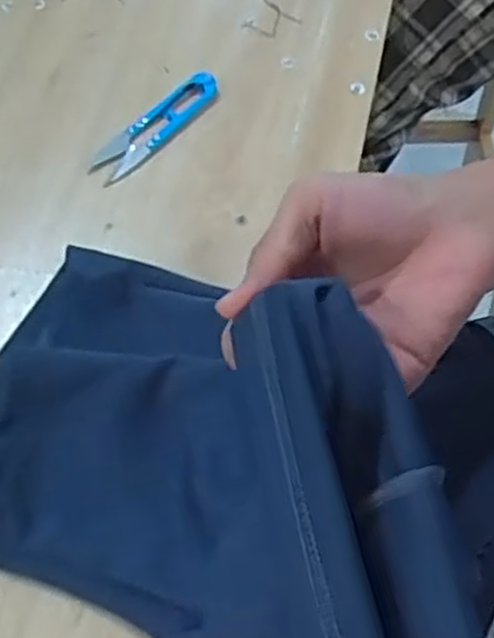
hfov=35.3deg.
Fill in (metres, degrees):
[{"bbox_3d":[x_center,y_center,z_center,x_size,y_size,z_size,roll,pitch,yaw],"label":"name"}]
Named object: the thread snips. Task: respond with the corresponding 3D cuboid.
[{"bbox_3d":[-0.067,-0.144,0.572,0.028,0.009,0.117,41,69,19],"label":"thread snips"}]

